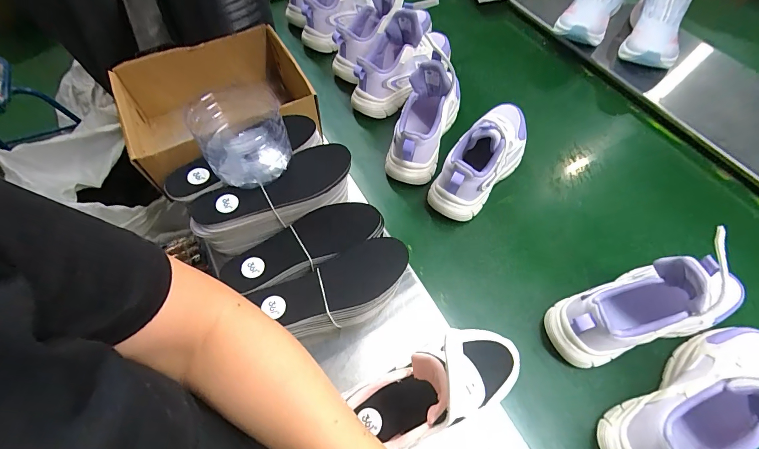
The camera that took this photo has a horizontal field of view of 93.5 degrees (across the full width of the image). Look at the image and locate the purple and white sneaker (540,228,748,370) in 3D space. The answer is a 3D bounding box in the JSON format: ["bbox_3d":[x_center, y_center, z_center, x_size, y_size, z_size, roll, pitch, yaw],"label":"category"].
[{"bbox_3d":[0.328,0.090,0.414,0.229,0.140,0.076,-15,60,-6],"label":"purple and white sneaker"}]

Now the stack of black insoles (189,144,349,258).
[{"bbox_3d":[-0.133,-0.031,0.479,0.203,0.074,0.073,-29,62,-14],"label":"stack of black insoles"}]

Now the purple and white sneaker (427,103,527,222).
[{"bbox_3d":[0.169,-0.119,0.552,0.079,0.105,0.229,34,66,20],"label":"purple and white sneaker"}]

